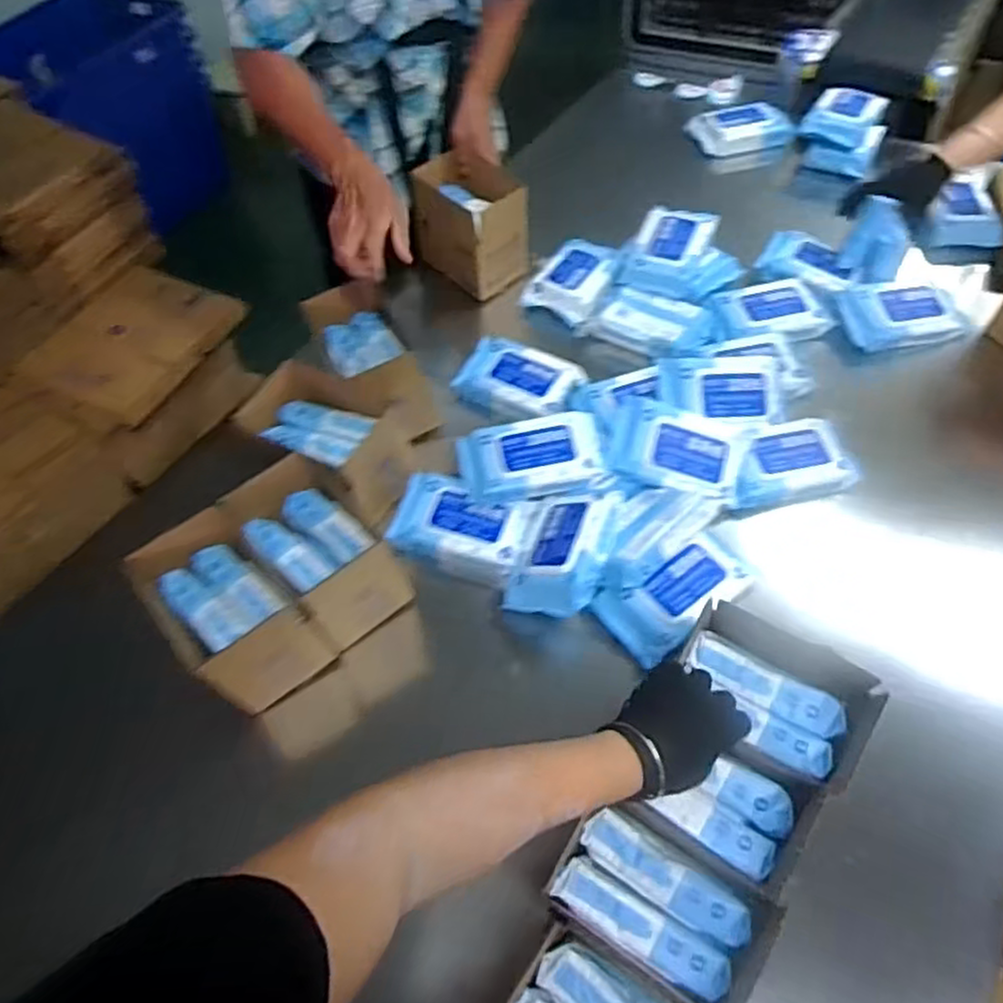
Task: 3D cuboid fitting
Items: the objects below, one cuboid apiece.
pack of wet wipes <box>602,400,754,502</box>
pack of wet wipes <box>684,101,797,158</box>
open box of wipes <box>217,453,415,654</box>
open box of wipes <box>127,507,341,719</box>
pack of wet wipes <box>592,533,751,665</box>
[{"bbox_3d":[0.222,-0.064,0.909,0.173,0.041,0.112,14,77,2],"label":"pack of wet wipes"},{"bbox_3d":[0.449,-0.705,1.379,0.202,0.045,0.099,-2,55,2],"label":"pack of wet wipes"},{"bbox_3d":[-0.204,0.058,0.822,0.126,0.136,0.165,-39,62,-21],"label":"open box of wipes"},{"bbox_3d":[-0.288,0.130,0.792,0.168,0.150,0.118,38,65,25],"label":"open box of wipes"},{"bbox_3d":[0.208,0.109,0.851,0.183,0.035,0.096,-31,59,-17],"label":"pack of wet wipes"}]

